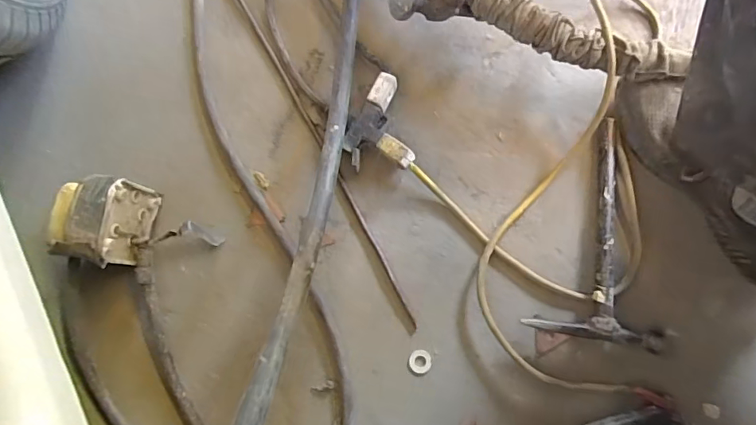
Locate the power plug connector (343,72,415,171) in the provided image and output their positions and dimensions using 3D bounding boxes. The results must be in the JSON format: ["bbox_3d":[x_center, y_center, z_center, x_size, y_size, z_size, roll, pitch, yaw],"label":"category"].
[{"bbox_3d":[-0.003,-0.094,0.536,0.072,0.035,0.107,-12,76,-3],"label":"power plug connector"}]

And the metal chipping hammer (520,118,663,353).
[{"bbox_3d":[0.240,0.016,0.519,0.129,0.023,0.233,11,76,3],"label":"metal chipping hammer"}]

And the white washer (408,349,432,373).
[{"bbox_3d":[0.044,0.154,0.506,0.023,0.004,0.024,0,76,0],"label":"white washer"}]

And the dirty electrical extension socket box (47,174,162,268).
[{"bbox_3d":[-0.279,0.011,0.495,0.081,0.074,0.087,2,76,1],"label":"dirty electrical extension socket box"}]

